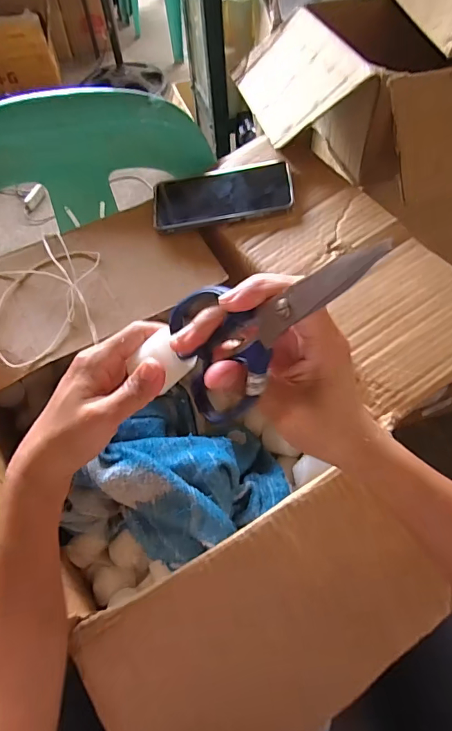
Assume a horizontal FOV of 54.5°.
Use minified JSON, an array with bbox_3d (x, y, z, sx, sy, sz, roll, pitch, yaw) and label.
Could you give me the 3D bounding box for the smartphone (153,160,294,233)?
[{"bbox_3d":[-0.006,-0.212,0.546,0.171,0.009,0.085,-9,66,7],"label":"smartphone"}]

